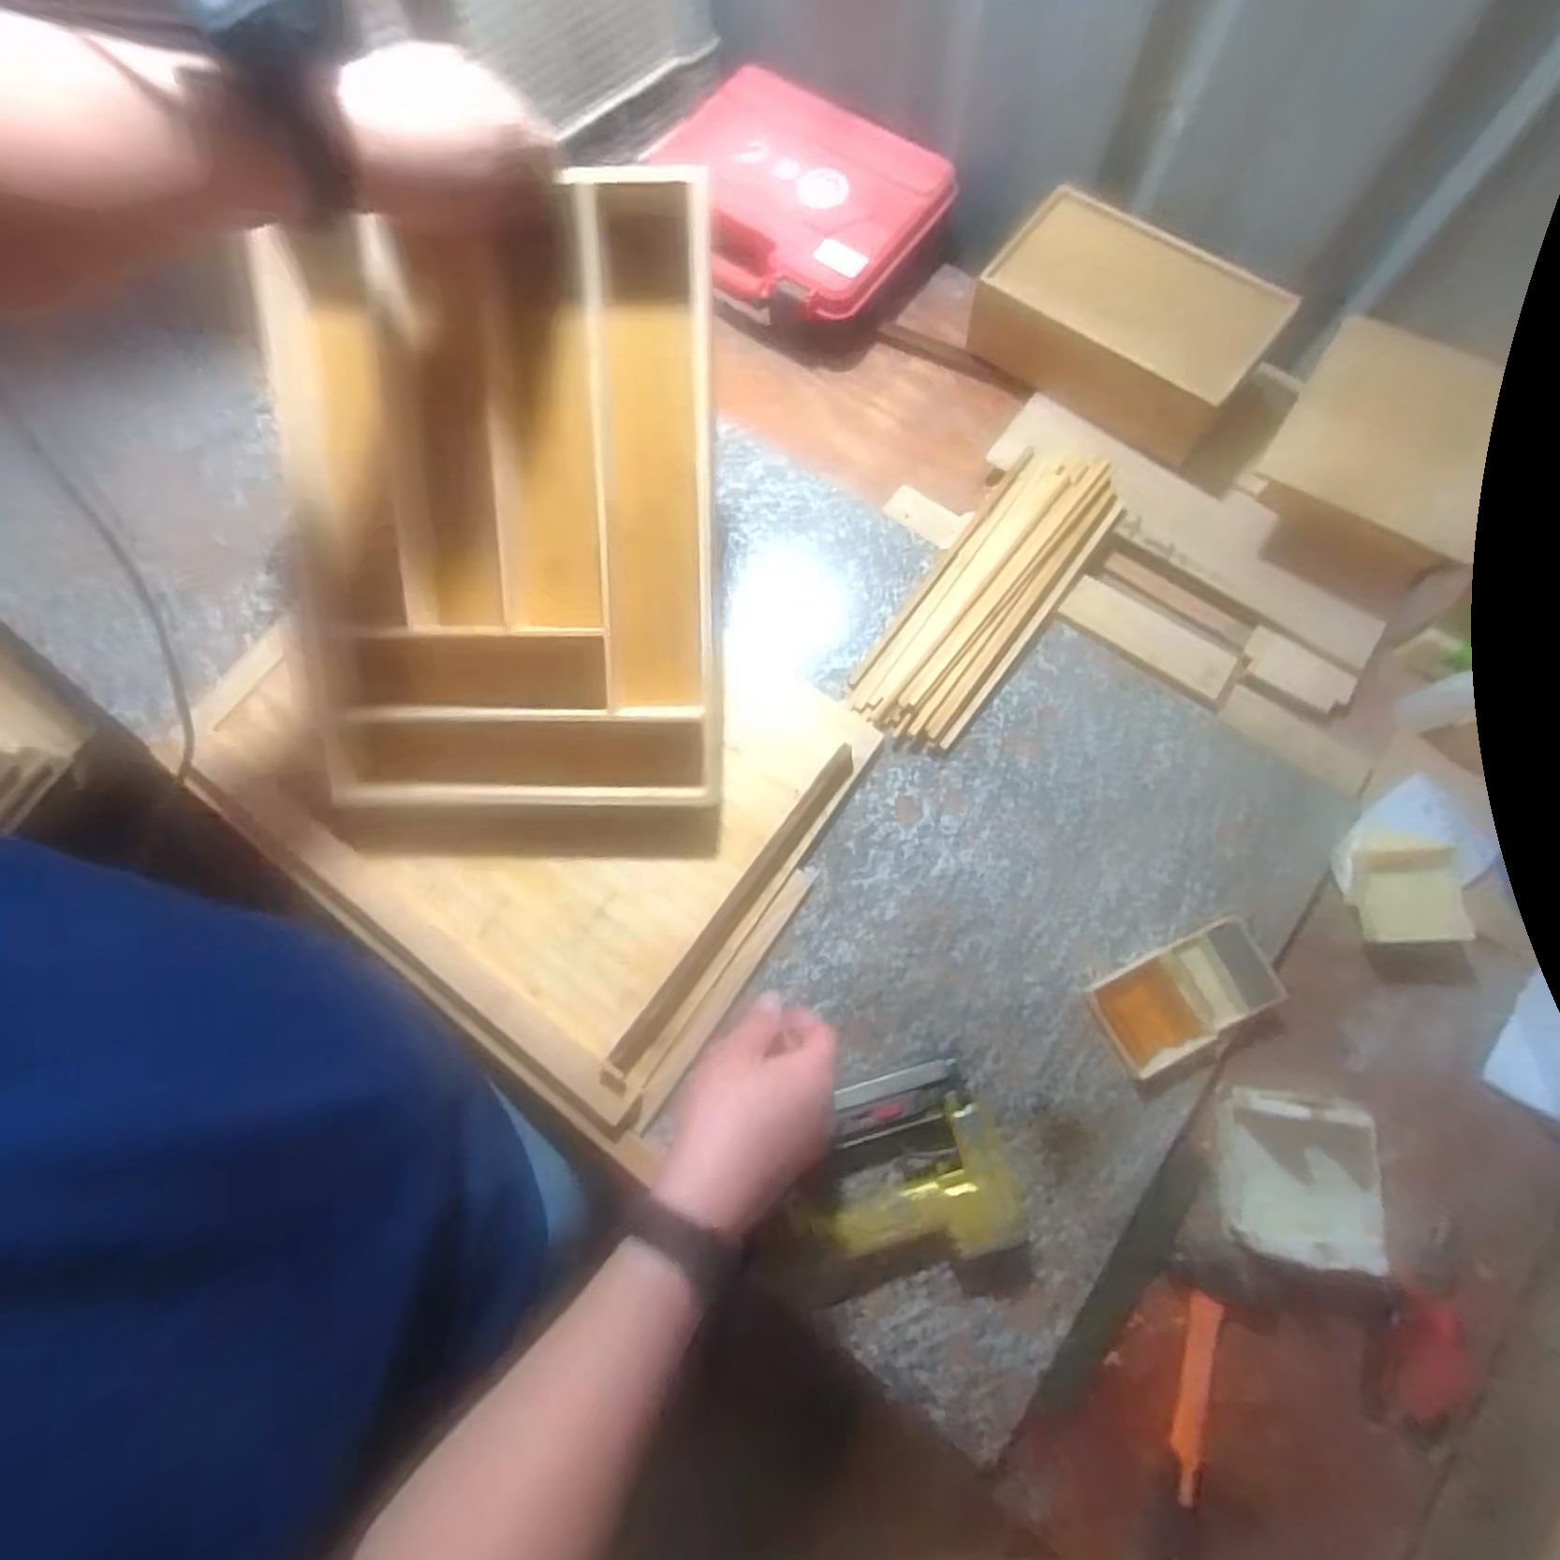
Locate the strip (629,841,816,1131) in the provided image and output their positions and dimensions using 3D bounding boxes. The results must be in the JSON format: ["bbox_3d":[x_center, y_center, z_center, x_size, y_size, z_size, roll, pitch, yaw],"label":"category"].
[{"bbox_3d":[-0.046,0.173,0.575,0.019,0.015,0.232,34,79,8],"label":"strip"}]

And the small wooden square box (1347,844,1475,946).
[{"bbox_3d":[0.505,0.092,0.574,0.065,0.034,0.078,0,77,0],"label":"small wooden square box"}]

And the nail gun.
[{"bbox_3d":[0.084,0.293,0.534,0.167,0.036,0.128,-15,77,-3],"label":"nail gun"}]

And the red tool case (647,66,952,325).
[{"bbox_3d":[0.009,-0.612,0.755,0.298,0.073,0.222,37,79,8],"label":"red tool case"}]

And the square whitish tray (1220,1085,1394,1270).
[{"bbox_3d":[0.394,0.296,0.526,0.111,0.033,0.115,10,77,2],"label":"square whitish tray"}]

